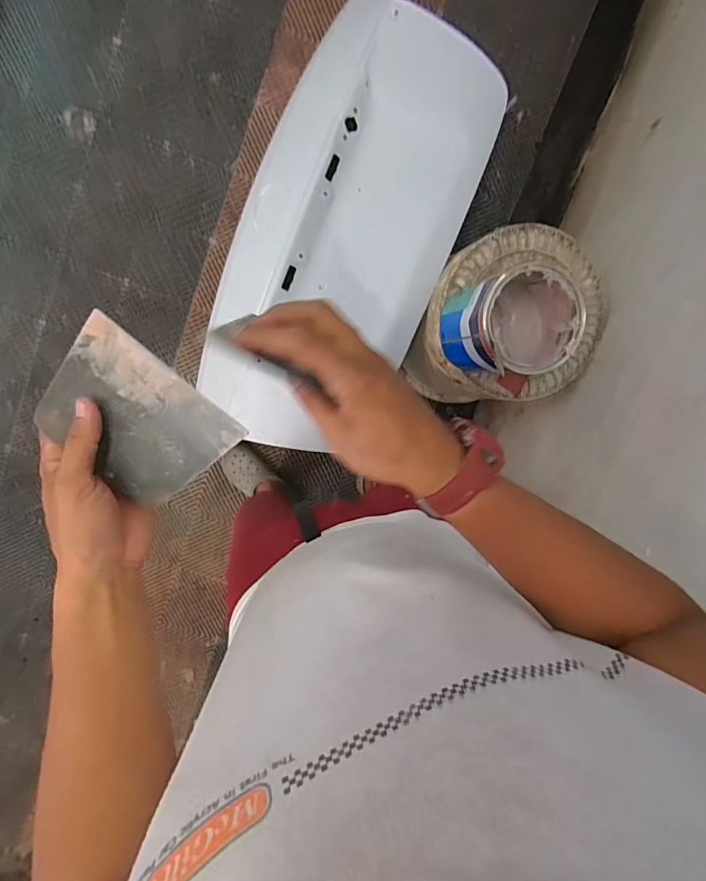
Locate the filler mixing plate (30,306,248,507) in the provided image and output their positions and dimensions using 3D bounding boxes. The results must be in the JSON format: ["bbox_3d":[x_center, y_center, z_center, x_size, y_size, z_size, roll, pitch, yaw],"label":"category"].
[{"bbox_3d":[-0.171,-0.016,0.356,0.137,0.005,0.098,41,89,-11],"label":"filler mixing plate"}]

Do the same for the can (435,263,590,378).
[{"bbox_3d":[0.263,-0.194,0.769,0.178,0.199,0.157,-11,99,0],"label":"can"}]

